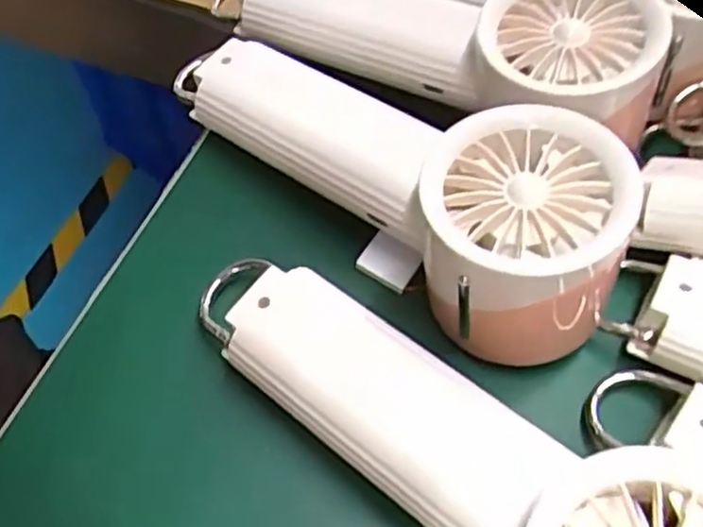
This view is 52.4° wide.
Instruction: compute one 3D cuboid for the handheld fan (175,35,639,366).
[{"bbox_3d":[0.012,-0.033,0.260,0.189,0.059,0.062,33,66,30],"label":"handheld fan"}]

